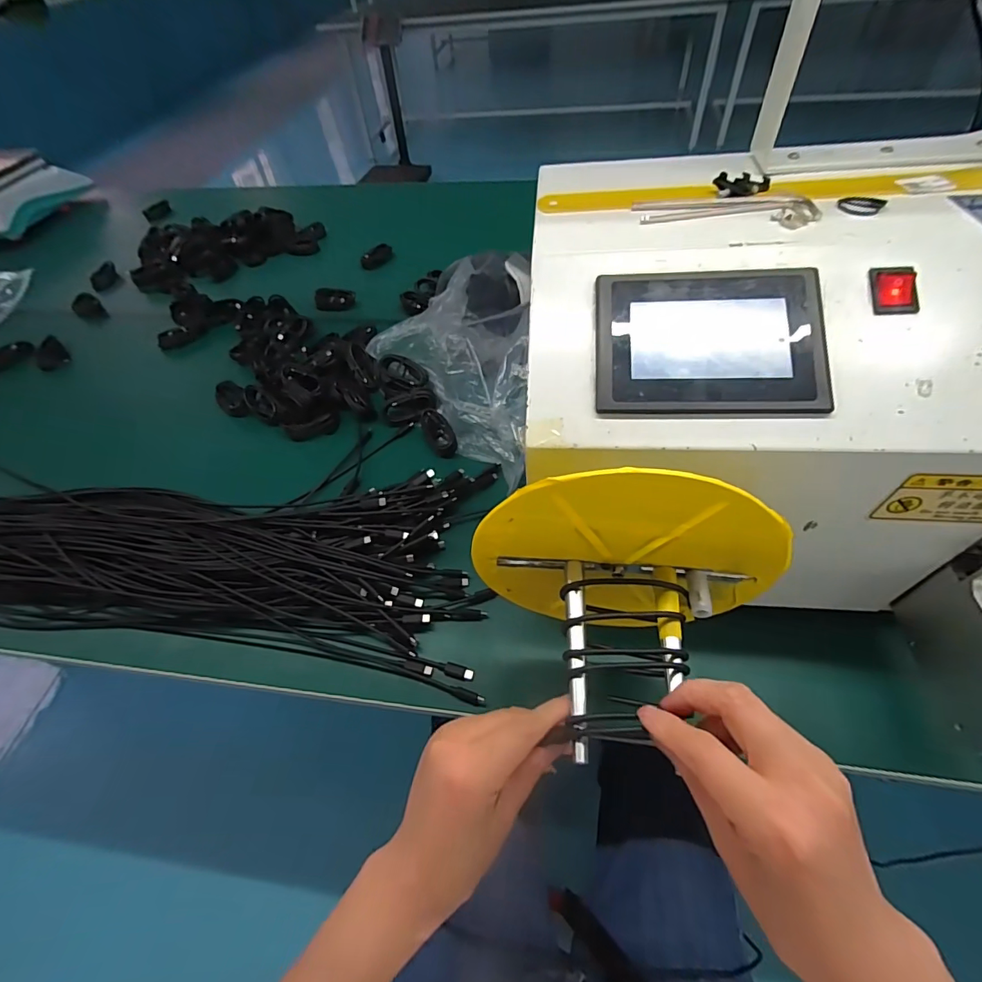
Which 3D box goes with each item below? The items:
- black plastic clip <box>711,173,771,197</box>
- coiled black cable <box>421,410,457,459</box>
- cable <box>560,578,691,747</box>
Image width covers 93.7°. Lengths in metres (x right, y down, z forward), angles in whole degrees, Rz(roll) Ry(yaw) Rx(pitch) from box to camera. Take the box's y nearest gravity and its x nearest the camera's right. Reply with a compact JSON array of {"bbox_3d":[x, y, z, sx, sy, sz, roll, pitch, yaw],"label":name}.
[{"bbox_3d":[0.194,-0.235,0.351,0.041,0.011,0.018,2,53,6],"label":"black plastic clip"},{"bbox_3d":[-0.071,-0.079,0.620,0.032,0.020,0.076,-23,54,-13],"label":"coiled black cable"},{"bbox_3d":[0.085,0.096,0.278,0.079,0.012,0.100,0,53,5],"label":"cable"}]

